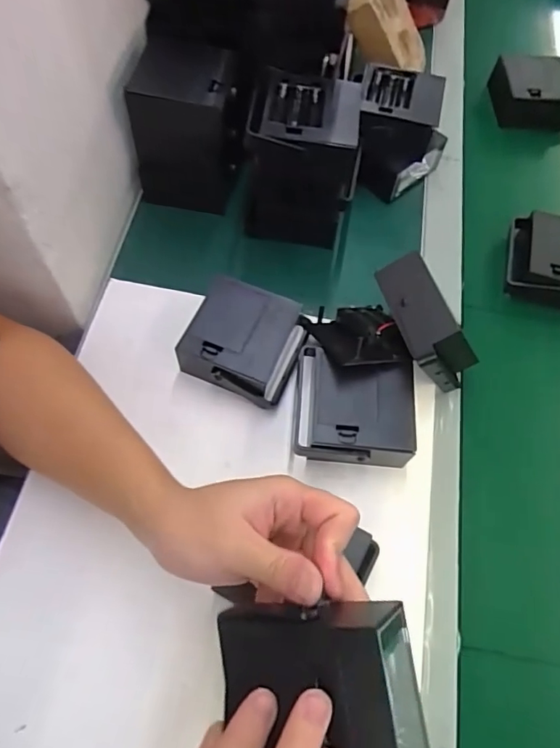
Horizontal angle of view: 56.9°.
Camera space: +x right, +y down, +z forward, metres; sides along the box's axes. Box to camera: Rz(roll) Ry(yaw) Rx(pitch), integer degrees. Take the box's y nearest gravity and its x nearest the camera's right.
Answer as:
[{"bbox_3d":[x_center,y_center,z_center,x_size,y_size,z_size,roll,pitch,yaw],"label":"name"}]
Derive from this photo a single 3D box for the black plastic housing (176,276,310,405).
[{"bbox_3d":[-0.029,-0.029,0.445,0.092,0.041,0.089,22,64,8],"label":"black plastic housing"}]

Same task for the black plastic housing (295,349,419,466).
[{"bbox_3d":[0.059,0.029,0.422,0.092,0.043,0.094,5,63,0],"label":"black plastic housing"}]

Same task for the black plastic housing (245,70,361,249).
[{"bbox_3d":[0.021,-0.197,0.489,0.094,0.126,0.083,9,63,2],"label":"black plastic housing"}]

